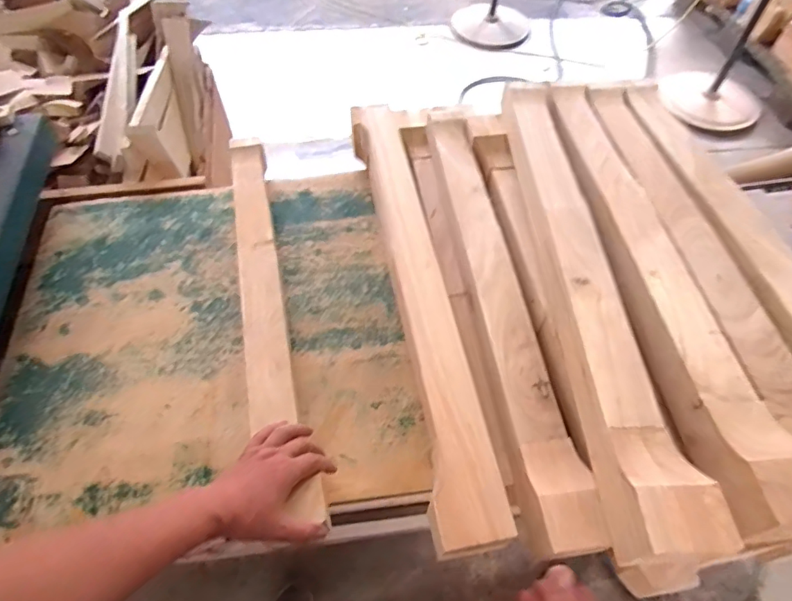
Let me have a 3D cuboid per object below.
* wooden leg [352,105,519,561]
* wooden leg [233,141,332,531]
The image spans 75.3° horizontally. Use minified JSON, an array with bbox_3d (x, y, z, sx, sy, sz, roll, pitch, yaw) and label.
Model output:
[{"bbox_3d":[0.023,-0.045,0.764,0.093,0.066,0.771,-7,58,-6],"label":"wooden leg"},{"bbox_3d":[-0.208,-0.013,0.788,0.073,0.039,0.687,-12,55,-9],"label":"wooden leg"}]

